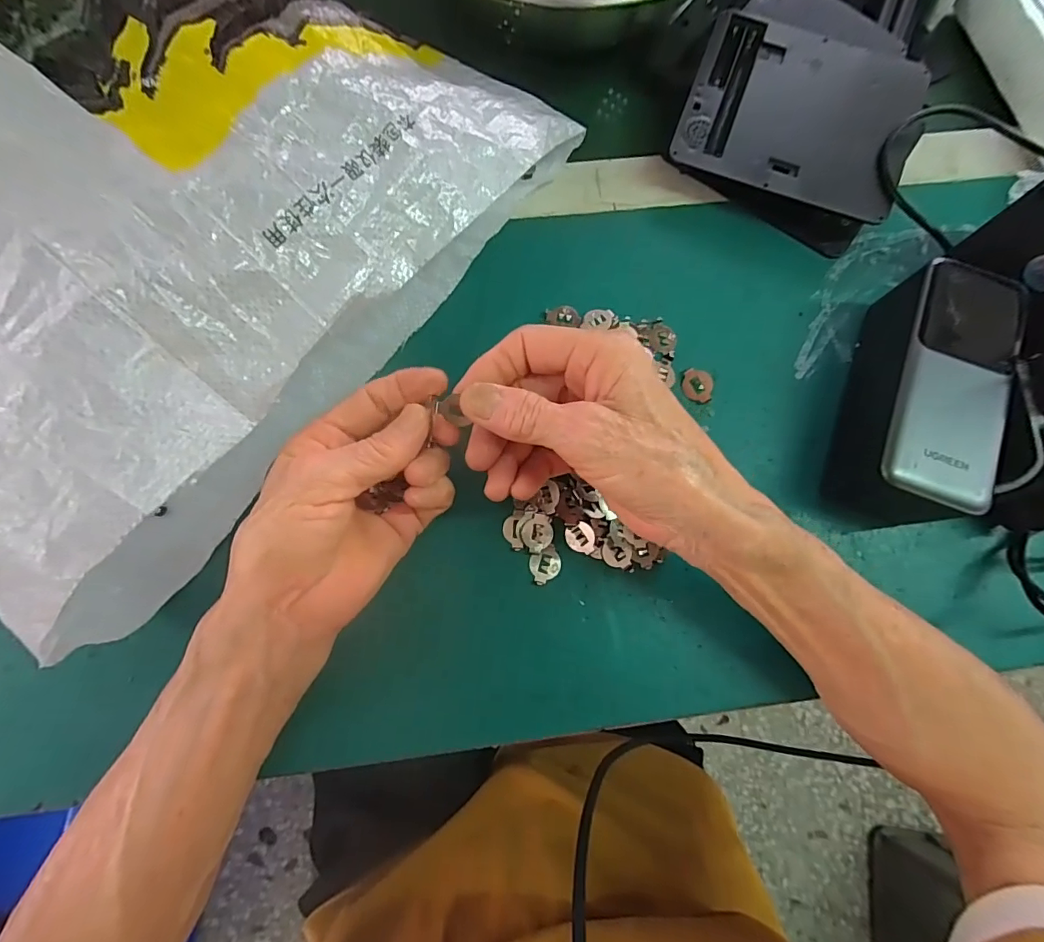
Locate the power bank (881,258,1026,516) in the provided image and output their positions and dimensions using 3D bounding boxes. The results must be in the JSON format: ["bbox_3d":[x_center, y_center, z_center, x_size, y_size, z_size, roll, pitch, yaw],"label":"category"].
[{"bbox_3d":[0.211,-0.037,0.268,0.057,0.051,0.134,22,77,4],"label":"power bank"}]

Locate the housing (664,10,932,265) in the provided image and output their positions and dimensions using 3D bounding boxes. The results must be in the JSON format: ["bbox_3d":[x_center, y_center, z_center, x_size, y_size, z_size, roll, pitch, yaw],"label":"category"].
[{"bbox_3d":[0.169,-0.213,0.312,0.132,0.032,0.119,20,77,4],"label":"housing"}]

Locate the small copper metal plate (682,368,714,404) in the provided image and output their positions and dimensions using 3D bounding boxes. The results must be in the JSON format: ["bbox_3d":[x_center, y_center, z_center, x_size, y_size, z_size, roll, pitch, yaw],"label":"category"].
[{"bbox_3d":[0.101,-0.049,0.289,0.017,0.009,0.017,0,77,-1],"label":"small copper metal plate"}]

